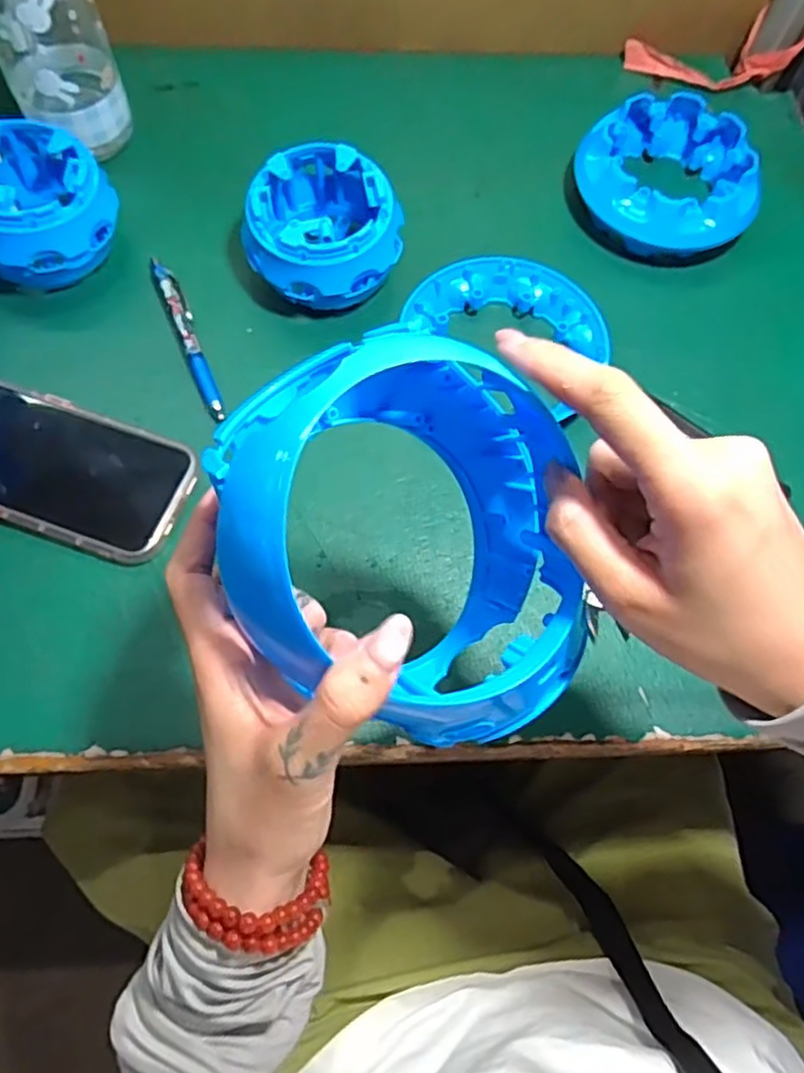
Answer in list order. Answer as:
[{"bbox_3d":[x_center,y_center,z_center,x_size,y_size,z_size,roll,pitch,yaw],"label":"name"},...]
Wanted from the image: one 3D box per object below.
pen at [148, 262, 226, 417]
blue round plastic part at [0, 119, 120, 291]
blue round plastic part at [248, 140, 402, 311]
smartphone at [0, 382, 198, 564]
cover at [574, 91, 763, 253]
[{"bbox_3d":[-0.145,-0.136,0.476,0.013,0.006,0.142,-21,69,-11],"label":"pen"},{"bbox_3d":[-0.251,-0.224,0.475,0.099,0.071,0.101,1,67,-2],"label":"blue round plastic part"},{"bbox_3d":[-0.051,-0.208,0.478,0.097,0.065,0.100,1,67,-2],"label":"blue round plastic part"},{"bbox_3d":[-0.211,-0.042,0.429,0.165,0.007,0.084,19,68,6],"label":"smartphone"},{"bbox_3d":[0.194,-0.264,0.522,0.129,0.050,0.131,-6,67,-5],"label":"cover"}]

